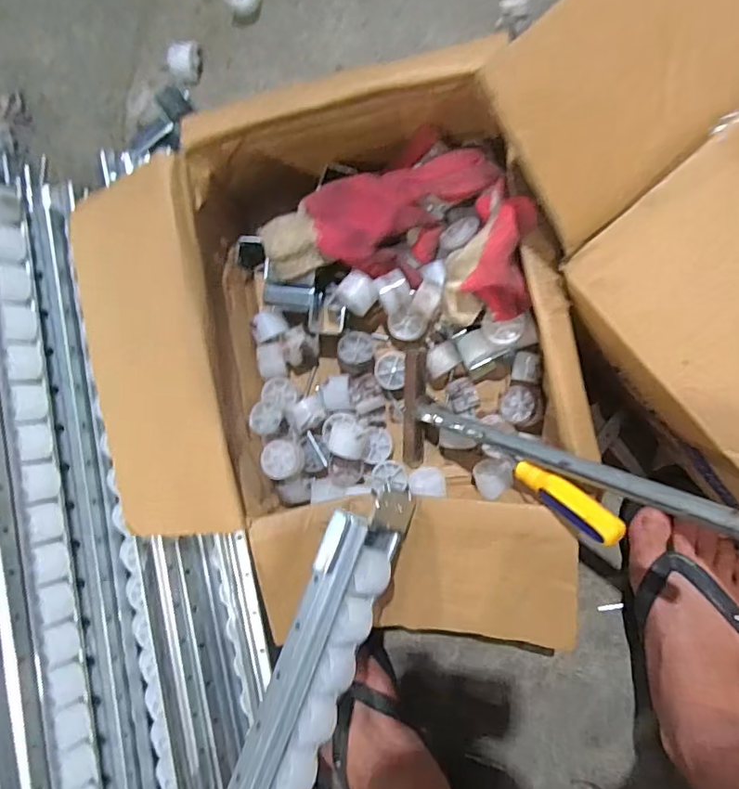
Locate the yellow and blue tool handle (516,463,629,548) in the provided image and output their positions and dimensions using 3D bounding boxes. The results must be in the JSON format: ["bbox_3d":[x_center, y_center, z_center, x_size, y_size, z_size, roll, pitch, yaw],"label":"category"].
[{"bbox_3d":[0.143,0.078,0.382,0.024,0.022,0.084,-55,45,3],"label":"yellow and blue tool handle"}]

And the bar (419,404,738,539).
[{"bbox_3d":[0.136,0.048,0.378,0.274,0.013,0.017,20,91,48],"label":"bar"}]

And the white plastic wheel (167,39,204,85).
[{"bbox_3d":[-0.195,-0.353,0.564,0.028,0.030,0.041,-6,87,8],"label":"white plastic wheel"}]

